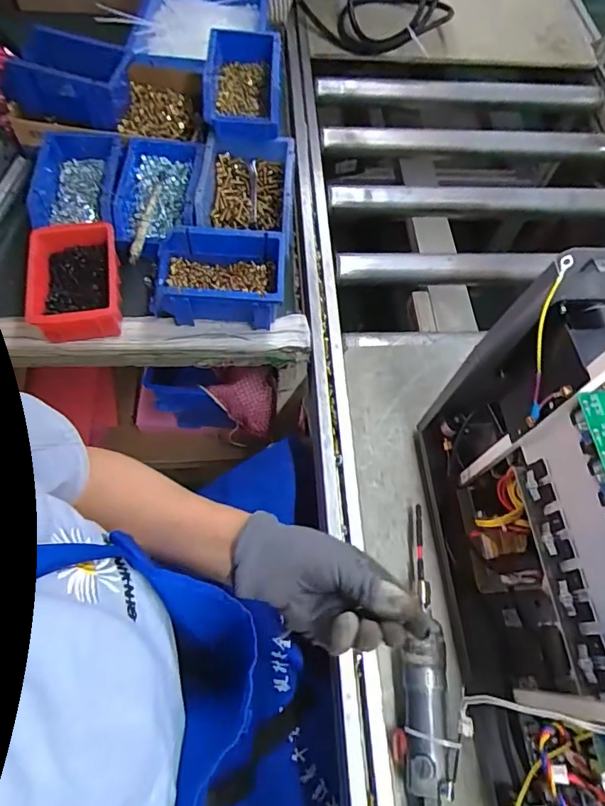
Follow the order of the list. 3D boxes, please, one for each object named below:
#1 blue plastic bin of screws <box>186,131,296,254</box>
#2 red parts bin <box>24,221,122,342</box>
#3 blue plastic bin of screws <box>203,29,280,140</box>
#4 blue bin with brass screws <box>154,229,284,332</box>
[{"bbox_3d":[-0.077,-0.281,0.672,0.126,0.057,0.178,3,64,-3],"label":"blue plastic bin of screws"},{"bbox_3d":[-0.280,-0.148,0.607,0.105,0.053,0.149,-7,65,-8],"label":"red parts bin"},{"bbox_3d":[-0.084,-0.450,0.695,0.105,0.061,0.168,-1,64,-5],"label":"blue plastic bin of screws"},{"bbox_3d":[-0.106,-0.154,0.619,0.163,0.074,0.108,6,63,-2],"label":"blue bin with brass screws"}]

